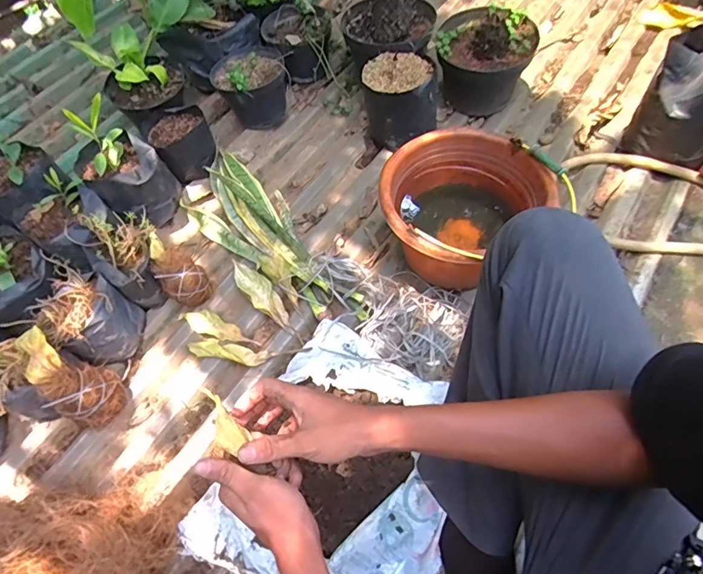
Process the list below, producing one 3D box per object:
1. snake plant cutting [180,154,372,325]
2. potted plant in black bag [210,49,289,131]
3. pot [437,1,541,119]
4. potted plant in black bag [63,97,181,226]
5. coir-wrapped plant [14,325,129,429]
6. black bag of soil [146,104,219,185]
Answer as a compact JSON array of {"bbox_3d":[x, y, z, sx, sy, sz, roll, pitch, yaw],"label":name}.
[{"bbox_3d":[-0.169,-0.106,0.933,0.174,0.064,0.525,-40,65,-18],"label":"snake plant cutting"},{"bbox_3d":[-0.237,-0.472,1.097,0.169,0.146,0.176,-17,61,-6],"label":"potted plant in black bag"},{"bbox_3d":[0.309,-0.525,1.085,0.217,0.187,0.175,15,61,9],"label":"pot"},{"bbox_3d":[-0.457,-0.242,0.916,0.153,0.238,0.159,-39,67,-20],"label":"potted plant in black bag"},{"bbox_3d":[-0.449,0.149,0.728,0.089,0.185,0.070,-49,30,-21],"label":"coir-wrapped plant"},{"bbox_3d":[-0.371,-0.314,1.029,0.127,0.109,0.122,-31,63,-13],"label":"black bag of soil"}]

